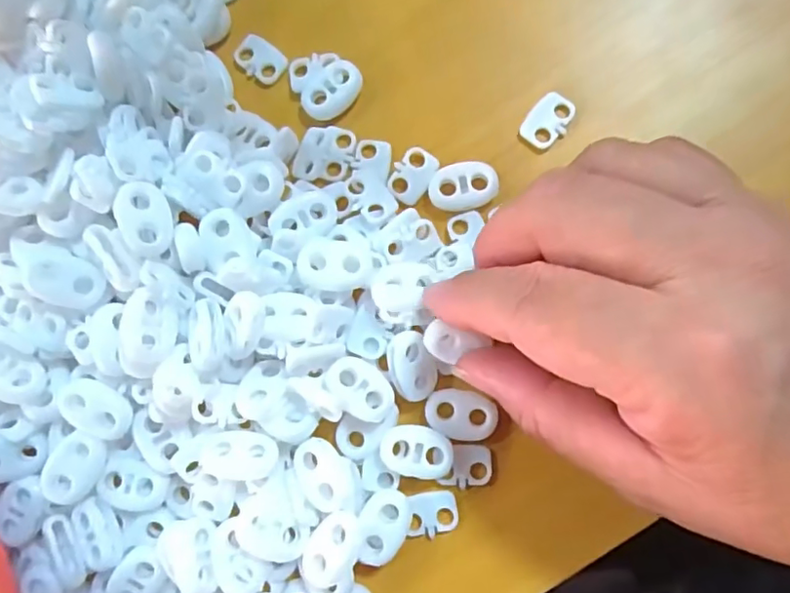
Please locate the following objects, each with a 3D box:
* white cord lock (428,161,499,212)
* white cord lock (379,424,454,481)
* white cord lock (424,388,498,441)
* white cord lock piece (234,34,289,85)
[{"bbox_3d":[0.022,-0.036,0.184,0.021,0.004,0.016,-8,83,4],"label":"white cord lock"},{"bbox_3d":[0.007,0.047,0.175,0.022,0.006,0.015,10,84,6],"label":"white cord lock"},{"bbox_3d":[0.020,0.036,0.177,0.022,0.004,0.014,6,84,6],"label":"white cord lock"},{"bbox_3d":[-0.047,-0.082,0.198,0.018,0.004,0.013,37,88,8],"label":"white cord lock piece"}]

